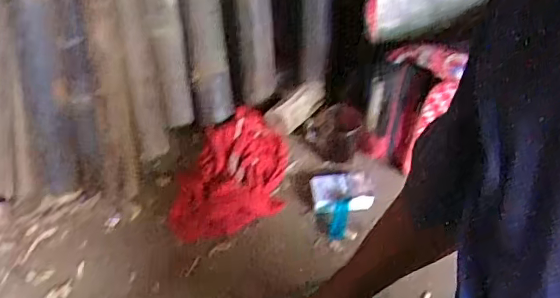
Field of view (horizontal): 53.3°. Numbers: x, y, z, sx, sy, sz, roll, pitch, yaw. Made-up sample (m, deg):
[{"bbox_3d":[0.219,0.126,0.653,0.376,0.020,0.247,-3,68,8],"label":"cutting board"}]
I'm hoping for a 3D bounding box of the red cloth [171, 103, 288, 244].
[{"bbox_3d":[-0.086,0.033,0.988,0.194,0.051,0.281,0,43,0],"label":"red cloth"}]

